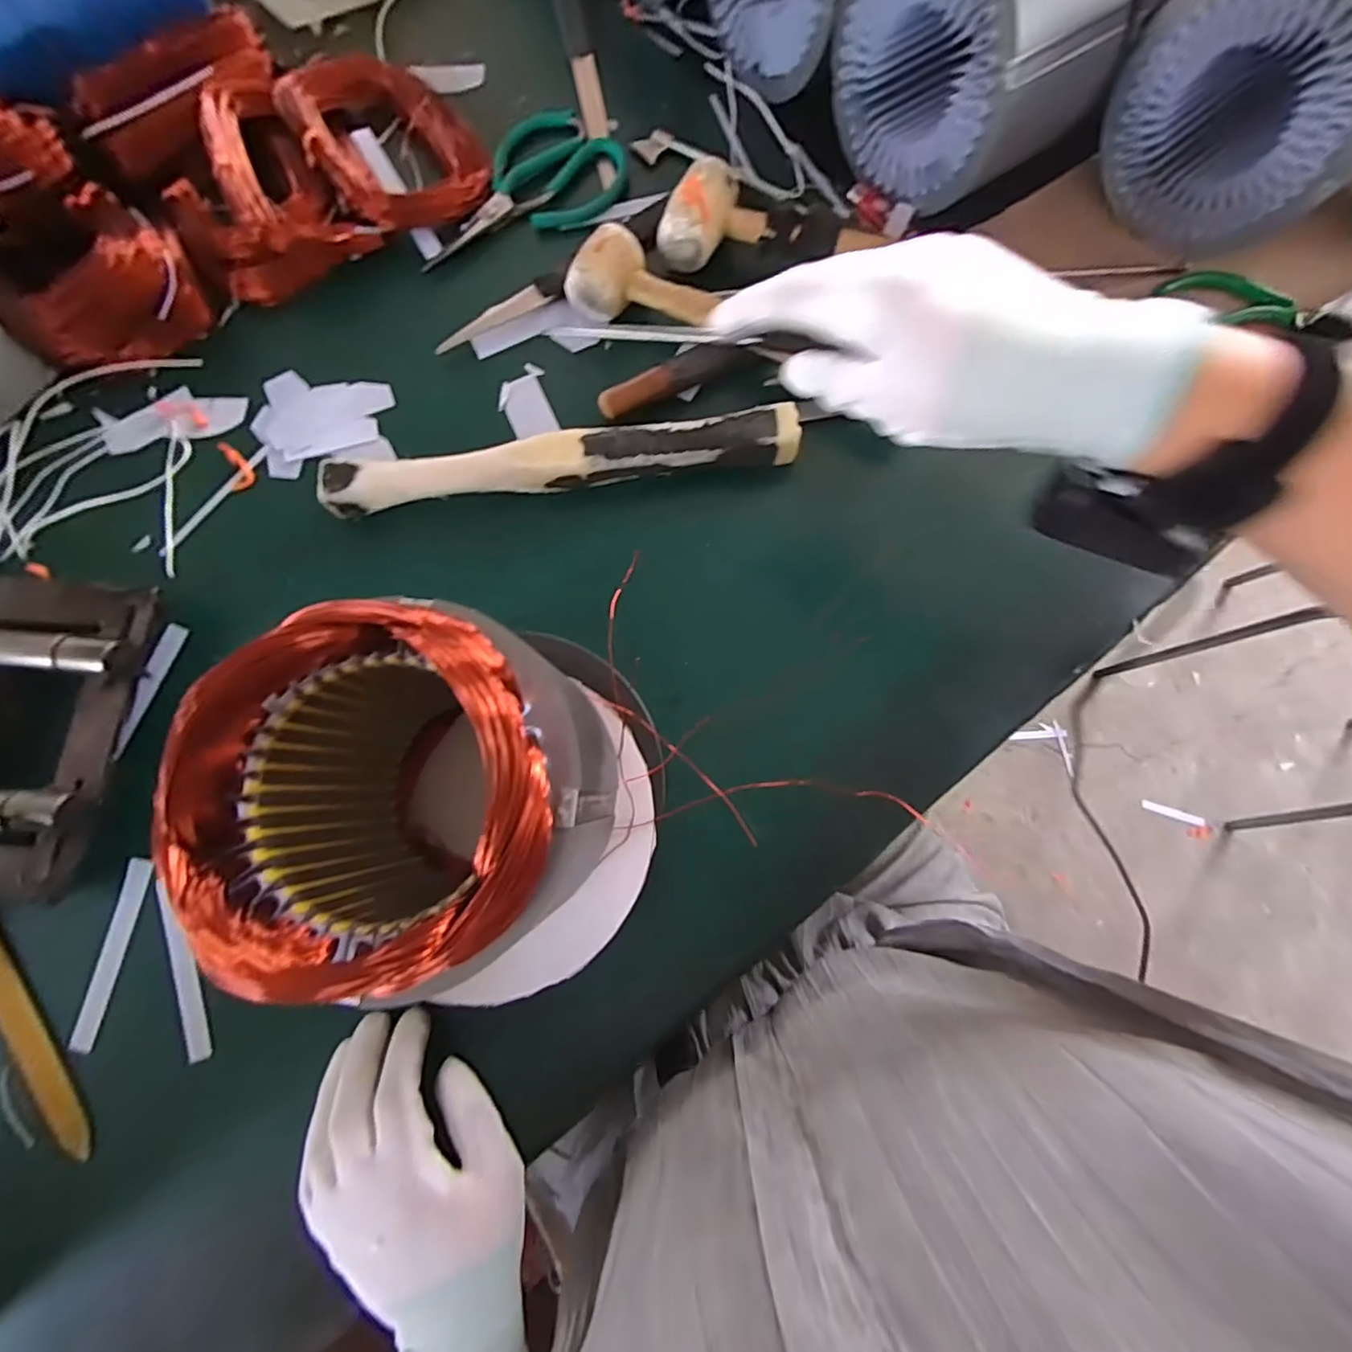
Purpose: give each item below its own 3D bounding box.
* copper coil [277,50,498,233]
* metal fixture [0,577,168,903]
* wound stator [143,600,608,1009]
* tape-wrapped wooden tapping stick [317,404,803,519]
[{"bbox_3d":[-0.232,-0.435,0.463,0.125,0.036,0.169,-30,79,-4],"label":"copper coil"},{"bbox_3d":[-0.415,0.035,0.364,0.140,0.047,0.201,8,79,3],"label":"metal fixture"},{"bbox_3d":[-0.116,0.045,0.270,0.136,0.141,0.134,0,79,1],"label":"wound stator"},{"bbox_3d":[-0.080,-0.145,0.400,0.320,0.037,0.032,-5,78,1],"label":"tape-wrapped wooden tapping stick"}]

